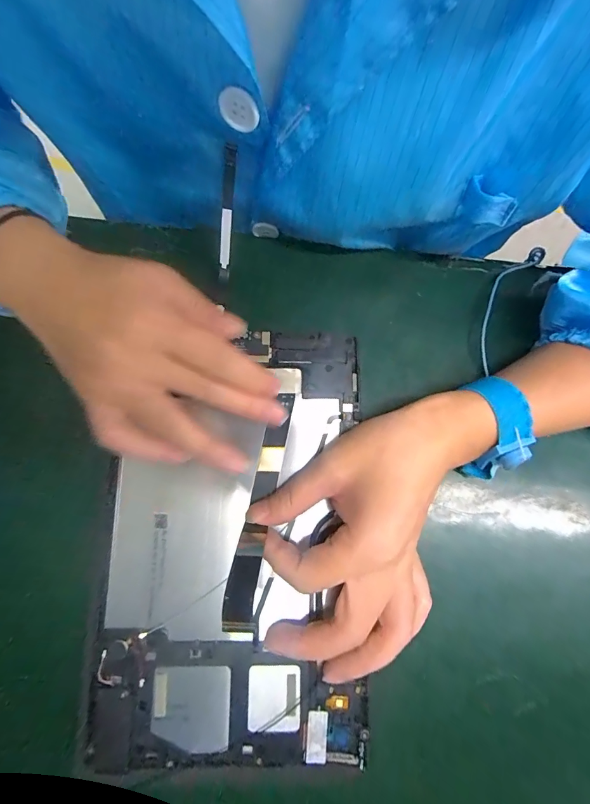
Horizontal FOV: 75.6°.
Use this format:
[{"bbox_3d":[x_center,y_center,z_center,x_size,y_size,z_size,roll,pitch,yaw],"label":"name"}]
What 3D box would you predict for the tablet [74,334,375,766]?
[{"bbox_3d":[-0.037,0.074,0.225,0.148,0.009,0.244,0,77,-1],"label":"tablet"}]

